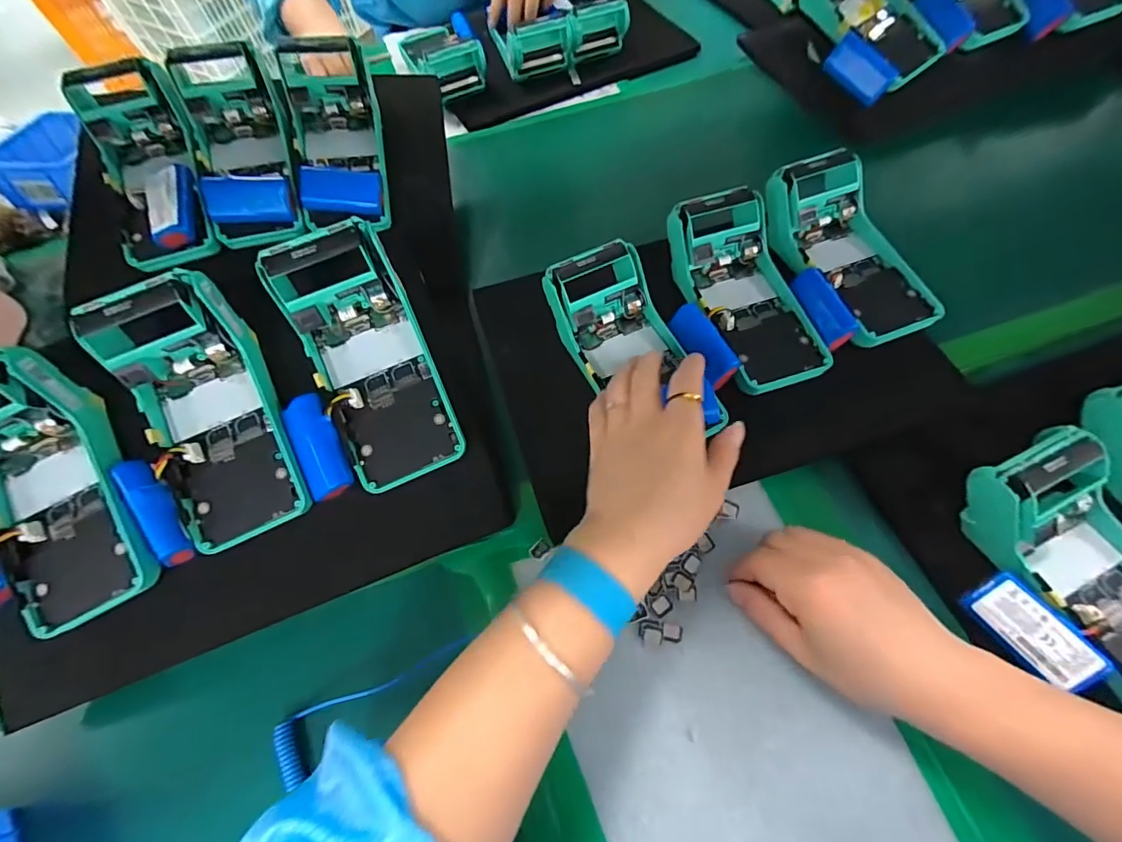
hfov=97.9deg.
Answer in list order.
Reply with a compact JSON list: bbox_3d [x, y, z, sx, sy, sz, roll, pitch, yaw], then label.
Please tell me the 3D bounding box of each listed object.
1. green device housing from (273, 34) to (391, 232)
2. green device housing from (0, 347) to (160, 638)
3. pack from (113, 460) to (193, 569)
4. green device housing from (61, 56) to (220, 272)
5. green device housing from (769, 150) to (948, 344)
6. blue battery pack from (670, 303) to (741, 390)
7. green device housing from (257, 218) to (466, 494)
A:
[{"bbox_3d":[-0.205,-0.252,0.447,0.079,0.062,0.161,-11,81,-4],"label":"green device housing"},{"bbox_3d":[-0.327,0.045,0.316,0.084,0.055,0.166,-22,95,-10],"label":"green device housing"},{"bbox_3d":[-0.257,0.056,0.309,0.023,0.020,0.071,-31,87,-15],"label":"pack"},{"bbox_3d":[-0.360,-0.216,0.431,0.084,0.068,0.168,-21,86,-9],"label":"green device housing"},{"bbox_3d":[0.248,-0.150,0.423,0.089,0.054,0.180,-24,77,-11],"label":"green device housing"},{"bbox_3d":[0.112,-0.060,0.385,0.028,0.019,0.069,-22,60,-10],"label":"blue battery pack"},{"bbox_3d":[-0.130,-0.041,0.337,0.077,0.051,0.170,-23,97,-10],"label":"green device housing"}]

